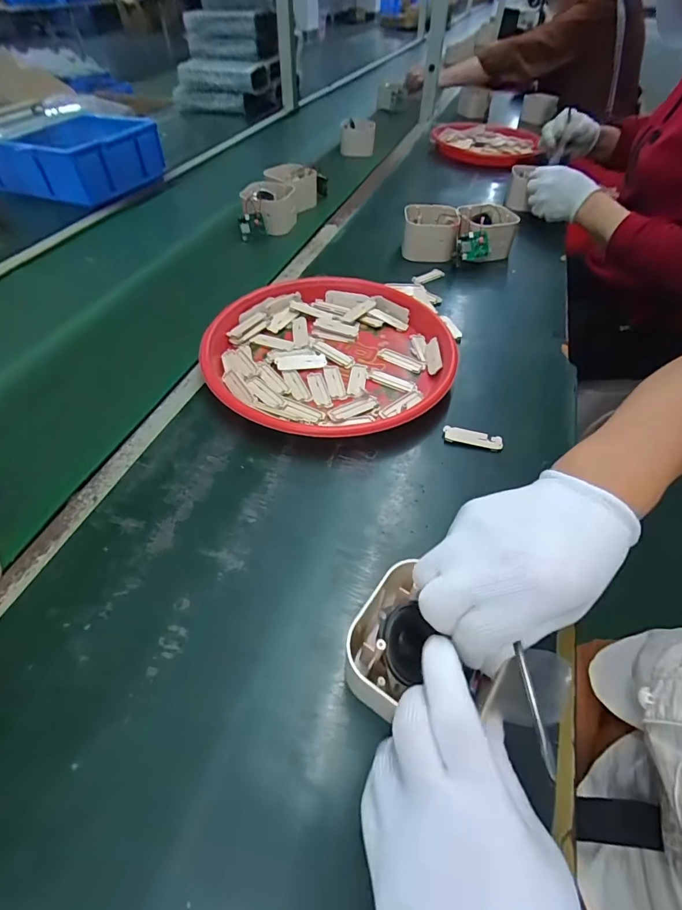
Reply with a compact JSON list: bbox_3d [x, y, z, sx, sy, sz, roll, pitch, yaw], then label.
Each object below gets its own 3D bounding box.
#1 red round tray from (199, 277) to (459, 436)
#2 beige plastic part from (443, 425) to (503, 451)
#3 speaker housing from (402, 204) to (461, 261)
[{"bbox_3d":[-0.012,-0.123,0.515,0.290,0.035,0.279,1,50,-1],"label":"red round tray"},{"bbox_3d":[0.139,-0.017,0.447,0.060,0.006,0.020,12,51,8],"label":"beige plastic part"},{"bbox_3d":[0.146,-0.368,0.703,0.082,0.062,0.068,3,50,2],"label":"speaker housing"}]

